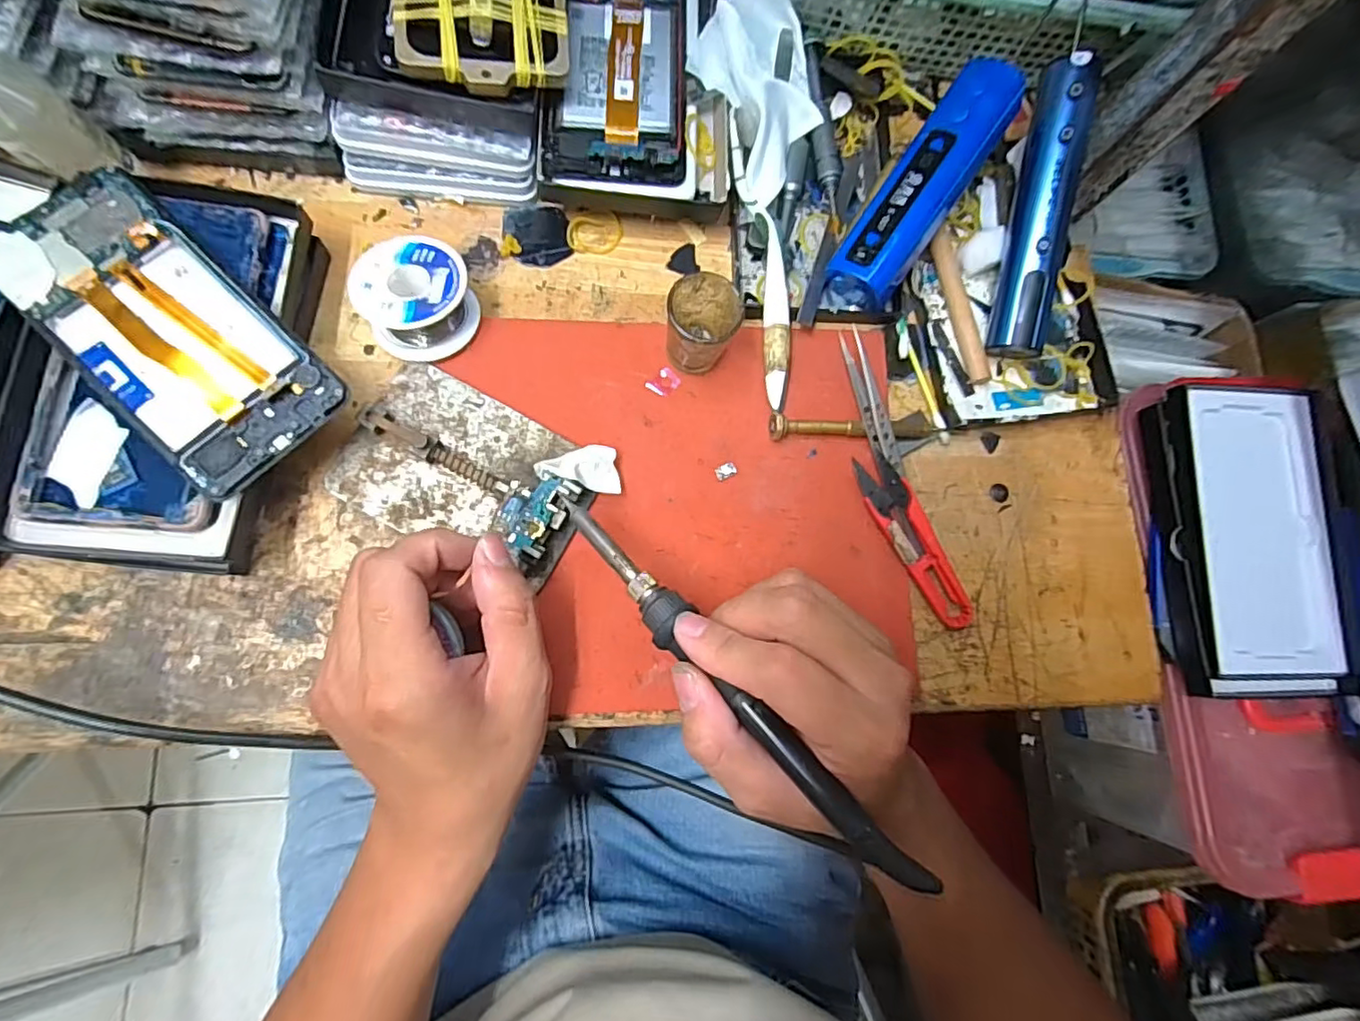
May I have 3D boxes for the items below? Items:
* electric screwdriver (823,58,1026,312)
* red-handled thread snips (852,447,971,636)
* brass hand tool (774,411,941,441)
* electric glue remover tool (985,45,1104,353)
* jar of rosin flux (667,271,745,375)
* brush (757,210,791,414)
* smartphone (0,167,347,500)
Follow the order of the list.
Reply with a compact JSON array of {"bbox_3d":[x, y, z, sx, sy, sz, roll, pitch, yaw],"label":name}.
[{"bbox_3d":[0.130,-0.172,0.328,0.039,0.033,0.133,33,101,-4],"label":"electric screwdriver"},{"bbox_3d":[0.123,0.016,0.324,0.021,0.015,0.098,-31,84,-12],"label":"red-handled thread snips"},{"bbox_3d":[0.096,-0.046,0.334,0.096,0.011,0.012,-2,85,-8],"label":"brass hand tool"},{"bbox_3d":[0.202,-0.165,0.340,0.025,0.023,0.152,6,99,-8],"label":"electric glue remover tool"},{"bbox_3d":[0.009,-0.094,0.312,0.037,0.042,0.041,26,77,-2],"label":"jar of rosin flux"},{"bbox_3d":[0.052,-0.108,0.332,0.017,0.017,0.106,-3,79,-8],"label":"brush"},{"bbox_3d":[-0.224,-0.078,0.264,0.146,0.009,0.073,43,77,2],"label":"smartphone"}]

